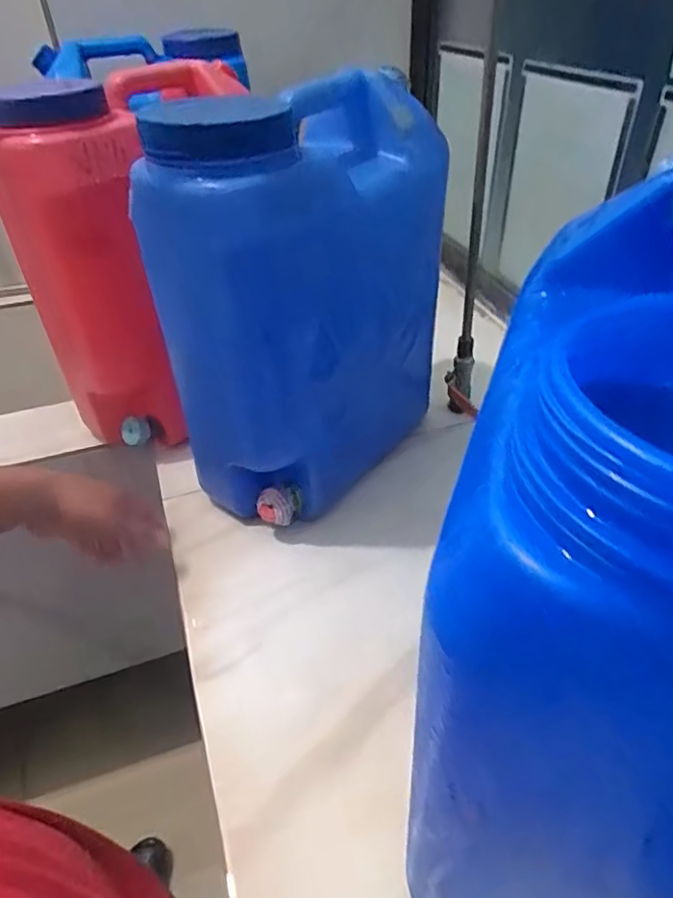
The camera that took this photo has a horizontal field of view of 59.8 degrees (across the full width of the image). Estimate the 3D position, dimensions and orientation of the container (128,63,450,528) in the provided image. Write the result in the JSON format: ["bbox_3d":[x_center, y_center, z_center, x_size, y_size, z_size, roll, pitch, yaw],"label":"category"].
[{"bbox_3d":[-0.037,-0.145,0.641,0.169,0.415,0.290,31,51,33],"label":"container"}]

